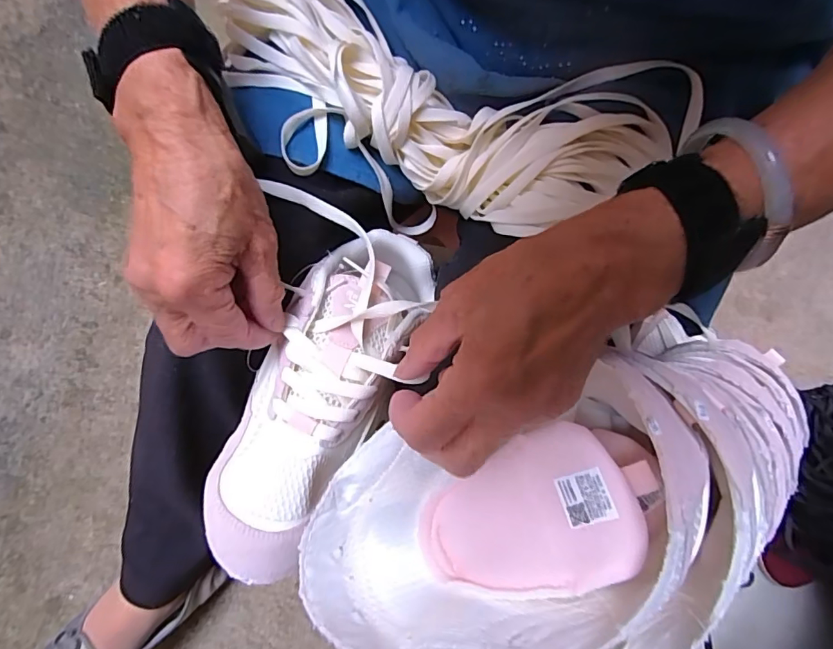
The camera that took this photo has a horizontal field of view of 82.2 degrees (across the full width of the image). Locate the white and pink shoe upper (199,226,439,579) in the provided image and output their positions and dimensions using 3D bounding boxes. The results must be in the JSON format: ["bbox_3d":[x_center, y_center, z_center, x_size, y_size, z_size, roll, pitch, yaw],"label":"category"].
[{"bbox_3d":[-0.061,0.029,0.282,0.089,0.058,0.221,24,76,4],"label":"white and pink shoe upper"}]

